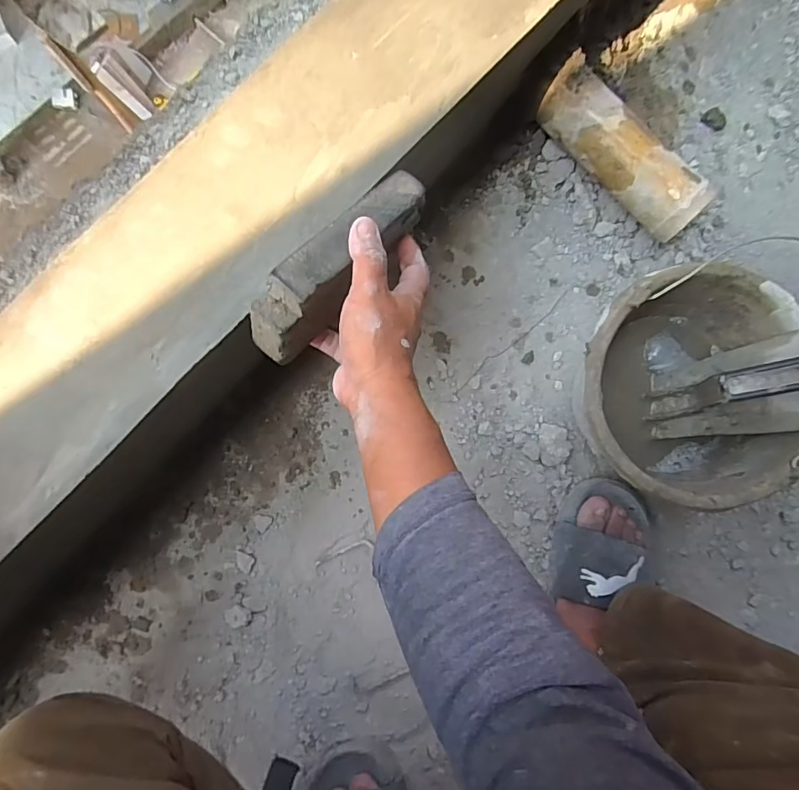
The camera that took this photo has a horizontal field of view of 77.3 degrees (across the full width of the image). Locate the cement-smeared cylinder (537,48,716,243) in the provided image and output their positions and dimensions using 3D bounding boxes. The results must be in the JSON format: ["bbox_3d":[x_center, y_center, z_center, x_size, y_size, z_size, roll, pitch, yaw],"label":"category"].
[{"bbox_3d":[0.250,-0.273,0.560,0.064,0.054,0.217,-44,91,-7],"label":"cement-smeared cylinder"}]

